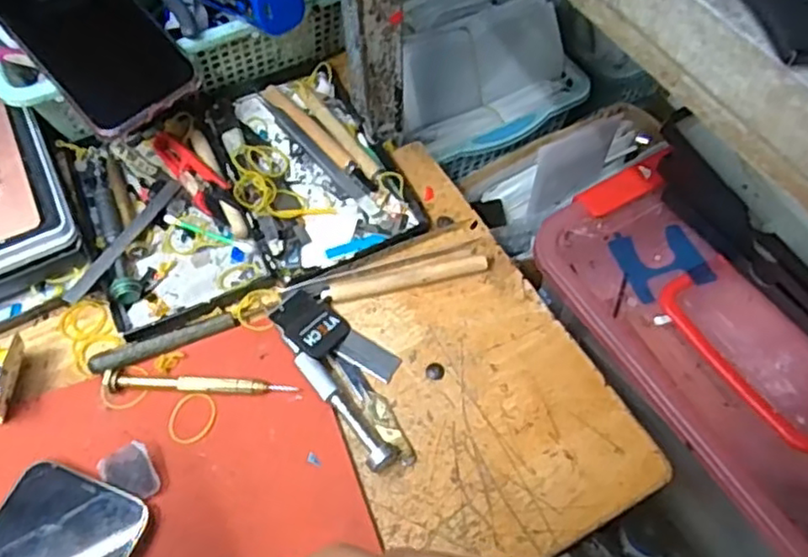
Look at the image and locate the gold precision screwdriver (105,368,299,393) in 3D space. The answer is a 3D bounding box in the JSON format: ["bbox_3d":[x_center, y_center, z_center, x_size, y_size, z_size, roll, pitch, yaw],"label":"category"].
[{"bbox_3d":[-0.119,0.062,0.392,0.110,0.009,0.010,2,59,2],"label":"gold precision screwdriver"}]

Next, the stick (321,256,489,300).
[{"bbox_3d":[0.000,0.000,0.431,0.106,0.008,0.011,-11,59,-5],"label":"stick"}]

